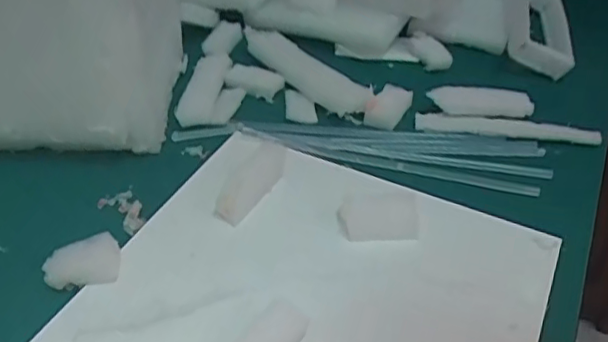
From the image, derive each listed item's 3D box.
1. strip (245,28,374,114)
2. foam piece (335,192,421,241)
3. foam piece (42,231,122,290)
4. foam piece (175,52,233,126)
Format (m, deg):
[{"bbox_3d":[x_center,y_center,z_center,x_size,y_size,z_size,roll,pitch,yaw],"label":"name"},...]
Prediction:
[{"bbox_3d":[-0.005,-0.110,0.640,0.039,0.030,0.183,-30,47,-30],"label":"strip"},{"bbox_3d":[0.060,0.035,0.478,0.061,0.013,0.046,-1,41,-3],"label":"foam piece"},{"bbox_3d":[-0.159,0.065,0.430,0.049,0.023,0.028,-1,41,-3],"label":"foam piece"},{"bbox_3d":[-0.104,-0.088,0.626,0.036,0.010,0.122,3,40,6],"label":"foam piece"}]

